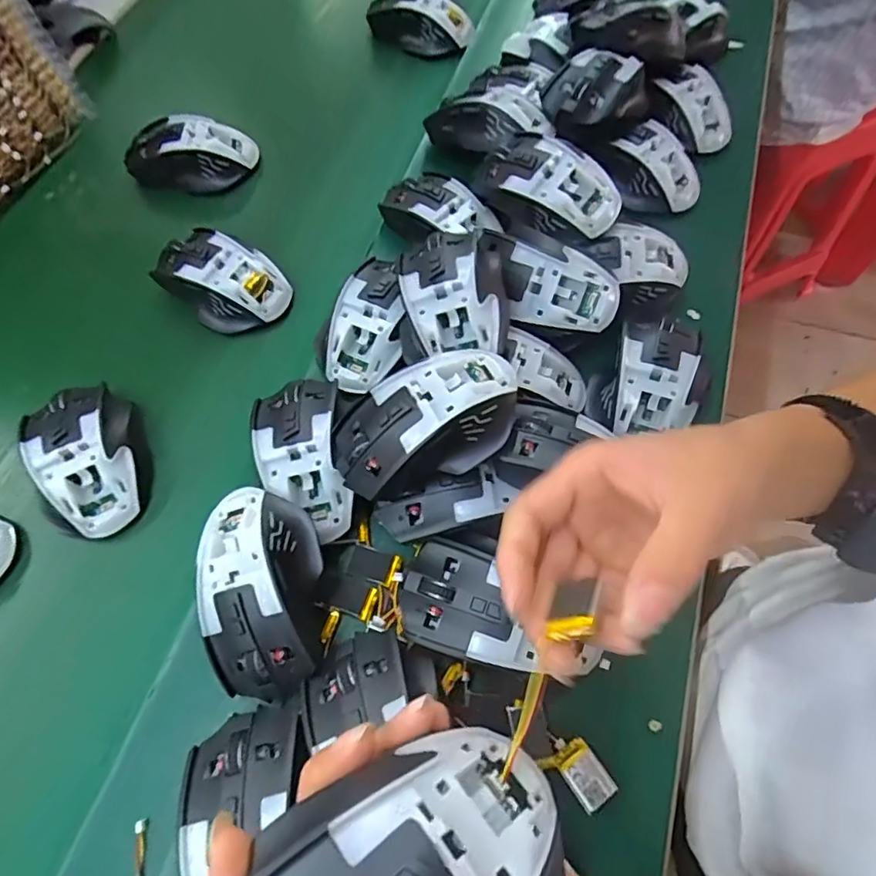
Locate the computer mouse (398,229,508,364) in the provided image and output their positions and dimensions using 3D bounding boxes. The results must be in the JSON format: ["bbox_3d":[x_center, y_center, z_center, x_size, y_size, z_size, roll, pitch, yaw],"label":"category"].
[{"bbox_3d":[0.010,-0.100,0.386,0.072,0.043,0.096,2,65,3],"label":"computer mouse"}]

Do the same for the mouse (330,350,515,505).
[{"bbox_3d":[-0.006,-0.009,0.336,0.113,0.049,0.065,-25,66,-10],"label":"mouse"}]

